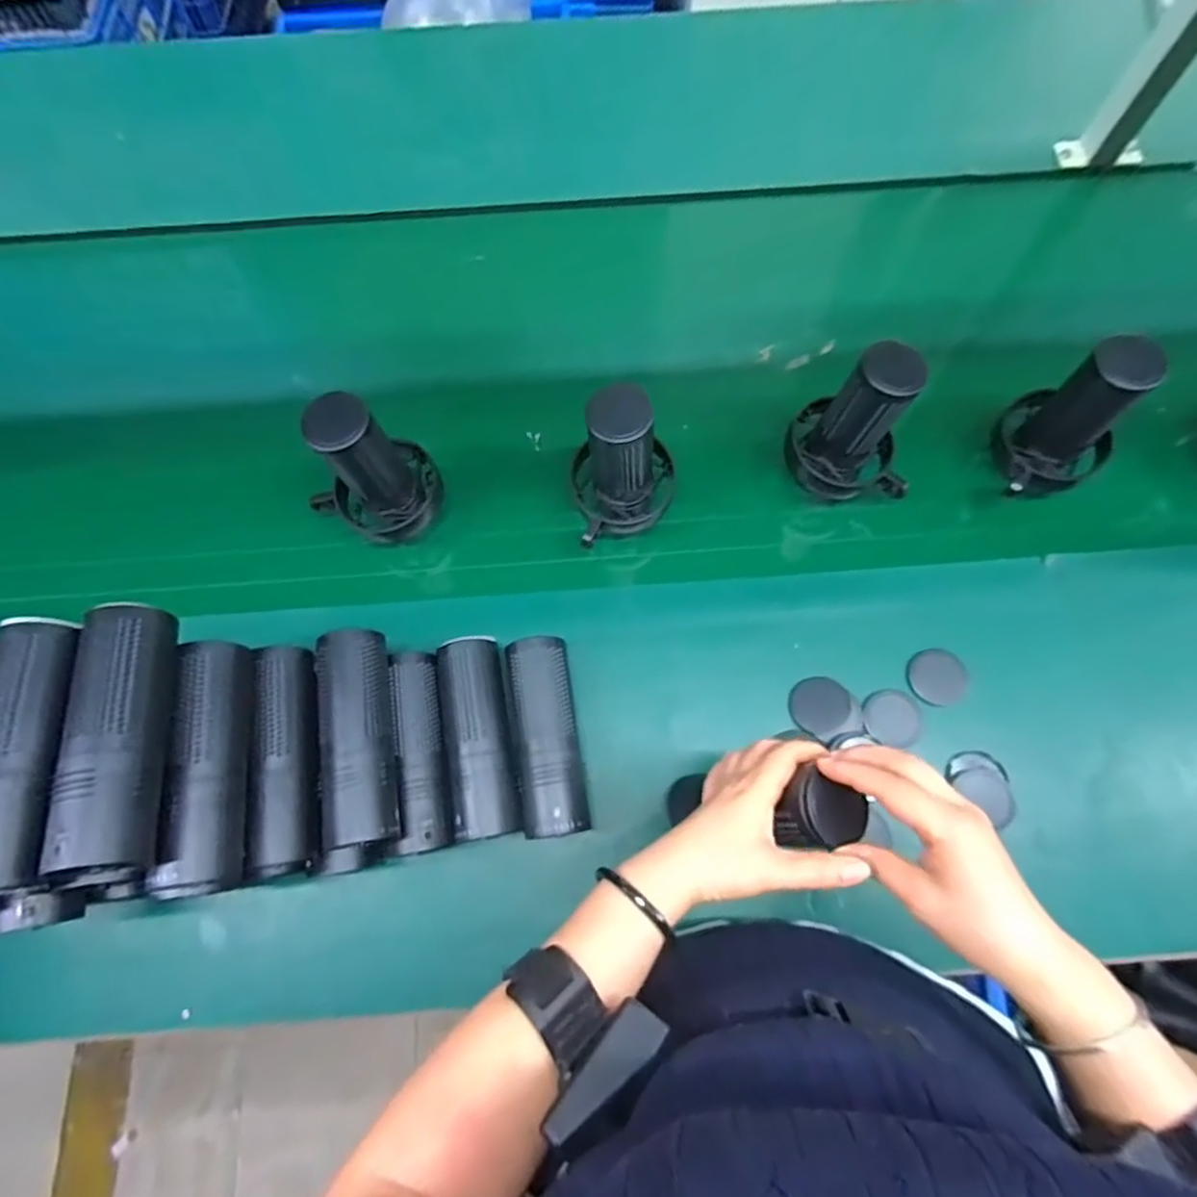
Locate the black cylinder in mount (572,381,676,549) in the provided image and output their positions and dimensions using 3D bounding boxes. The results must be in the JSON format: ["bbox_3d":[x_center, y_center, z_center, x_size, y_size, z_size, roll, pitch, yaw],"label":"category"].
[{"bbox_3d":[0.023,-0.110,0.565,0.089,0.154,0.077,-6,73,0],"label":"black cylinder in mount"}]

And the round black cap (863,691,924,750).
[{"bbox_3d":[0.258,0.104,0.580,0.051,0.007,0.046,9,71,4],"label":"round black cap"}]

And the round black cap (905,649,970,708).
[{"bbox_3d":[0.307,0.071,0.597,0.052,0.004,0.052,0,71,1],"label":"round black cap"}]

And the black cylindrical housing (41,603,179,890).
[{"bbox_3d":[-0.312,0.088,0.417,0.058,0.054,0.167,-10,71,-3],"label":"black cylindrical housing"}]

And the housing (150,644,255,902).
[{"bbox_3d":[-0.273,0.113,0.461,0.040,0.047,0.169,-6,71,-1],"label":"housing"}]

